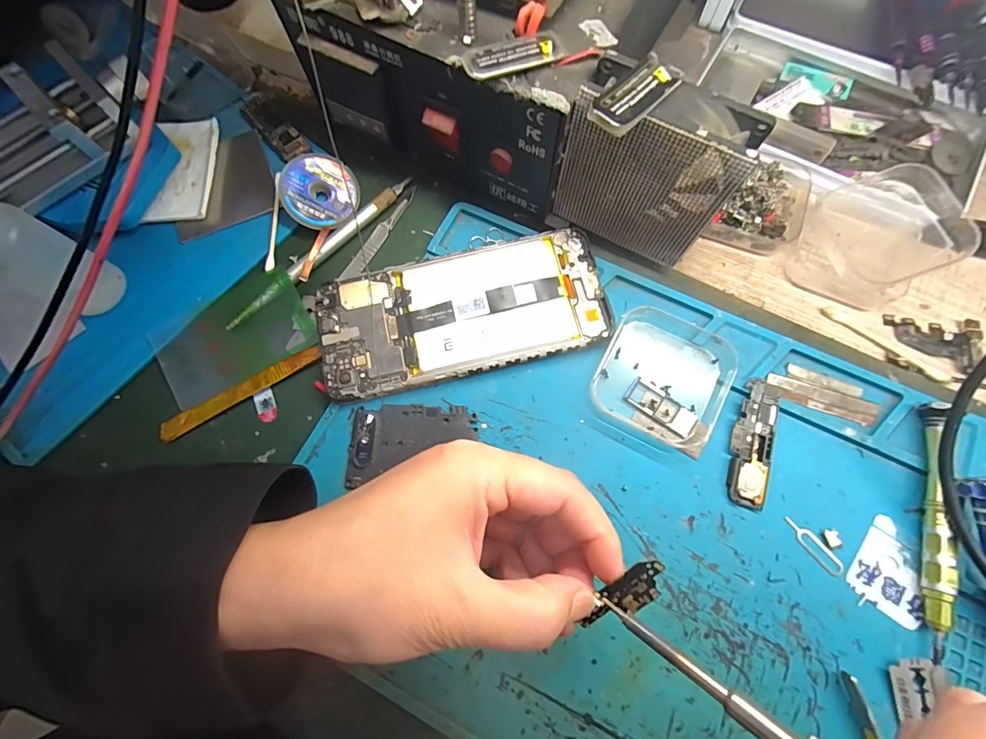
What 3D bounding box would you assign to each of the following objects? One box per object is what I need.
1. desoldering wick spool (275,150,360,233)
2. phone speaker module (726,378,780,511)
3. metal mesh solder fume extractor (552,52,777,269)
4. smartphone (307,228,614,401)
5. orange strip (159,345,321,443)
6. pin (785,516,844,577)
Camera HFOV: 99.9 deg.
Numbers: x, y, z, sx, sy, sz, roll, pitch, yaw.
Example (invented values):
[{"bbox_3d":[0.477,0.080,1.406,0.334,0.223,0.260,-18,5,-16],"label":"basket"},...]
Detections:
[{"bbox_3d":[-0.108,-0.111,0.259,0.044,0.009,0.048,1,85,-17],"label":"desoldering wick spool"},{"bbox_3d":[0.135,0.037,0.216,0.020,0.004,0.065,18,76,6],"label":"phone speaker module"},{"bbox_3d":[0.078,-0.099,0.214,0.079,0.084,0.029,29,77,9],"label":"metal mesh solder fume extractor"},{"bbox_3d":[-0.018,-0.032,0.236,0.161,0.012,0.071,-14,75,-3],"label":"smartphone"},{"bbox_3d":[-0.141,0.011,0.232,0.094,0.004,0.012,-30,76,-7],"label":"orange strip"},{"bbox_3d":[0.157,0.087,0.203,0.009,0.004,0.033,-40,76,-5],"label":"pin"}]

